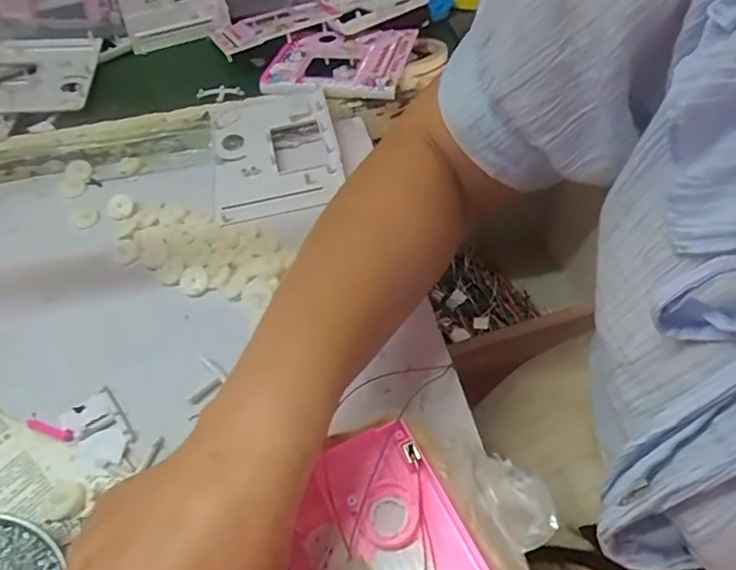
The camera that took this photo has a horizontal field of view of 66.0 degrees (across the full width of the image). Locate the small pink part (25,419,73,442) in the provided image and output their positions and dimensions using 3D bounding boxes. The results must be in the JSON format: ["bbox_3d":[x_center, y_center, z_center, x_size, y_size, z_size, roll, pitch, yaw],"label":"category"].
[{"bbox_3d":[-0.208,0.094,0.369,0.038,0.004,0.007,12,52,16],"label":"small pink part"}]

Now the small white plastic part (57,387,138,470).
[{"bbox_3d":[-0.175,0.093,0.365,0.034,0.004,0.056,-34,54,-21],"label":"small white plastic part"}]

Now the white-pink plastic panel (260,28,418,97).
[{"bbox_3d":[-0.029,-0.231,0.602,0.142,0.026,0.110,6,50,11],"label":"white-pink plastic panel"}]

